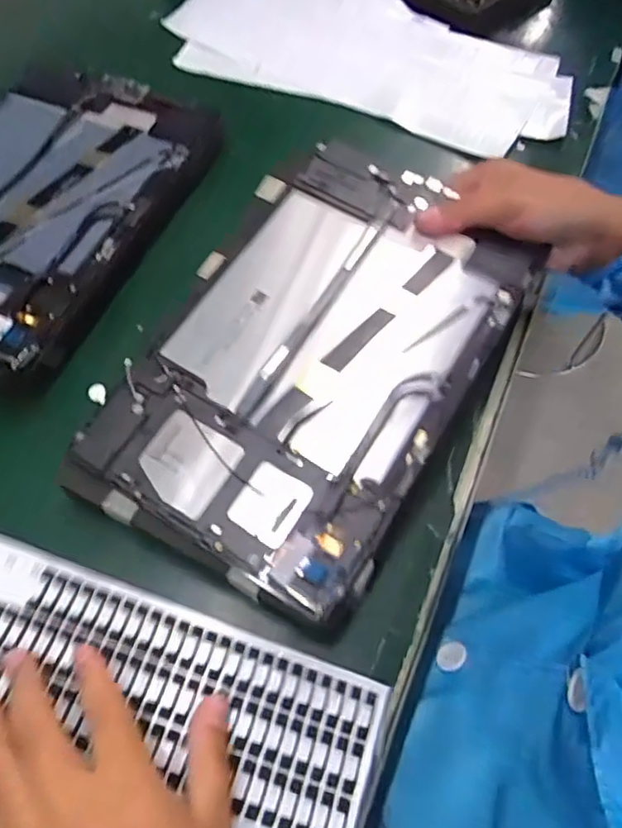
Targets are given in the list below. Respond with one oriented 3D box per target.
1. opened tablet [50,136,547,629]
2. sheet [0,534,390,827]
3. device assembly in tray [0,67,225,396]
[{"bbox_3d":[0.003,-0.034,0.309,0.154,0.008,0.240,28,70,12],"label":"opened tablet"},{"bbox_3d":[-0.124,0.103,0.269,0.311,0.004,0.074,18,62,6],"label":"sheet"},{"bbox_3d":[-0.172,-0.135,0.377,0.159,0.019,0.244,21,61,8],"label":"device assembly in tray"}]

